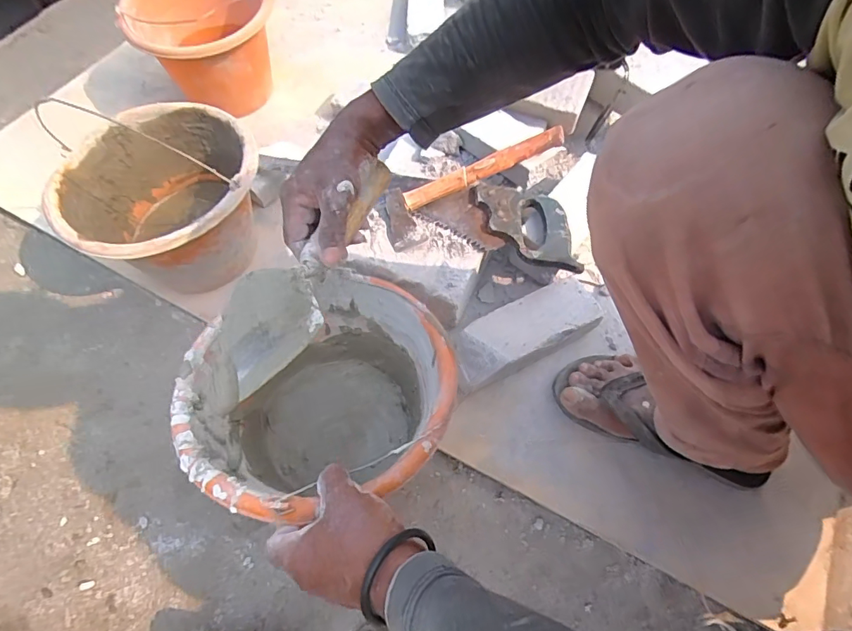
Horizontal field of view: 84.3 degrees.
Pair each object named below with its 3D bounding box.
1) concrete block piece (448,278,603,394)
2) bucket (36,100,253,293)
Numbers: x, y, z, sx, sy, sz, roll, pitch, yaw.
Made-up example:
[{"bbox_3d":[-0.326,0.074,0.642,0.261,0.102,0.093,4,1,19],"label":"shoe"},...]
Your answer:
[{"bbox_3d":[0.117,0.023,0.616,0.185,0.047,0.090,-23,62,-9],"label":"concrete block piece"},{"bbox_3d":[-0.337,-0.145,0.660,0.234,0.178,0.251,-2,61,3],"label":"bucket"}]

